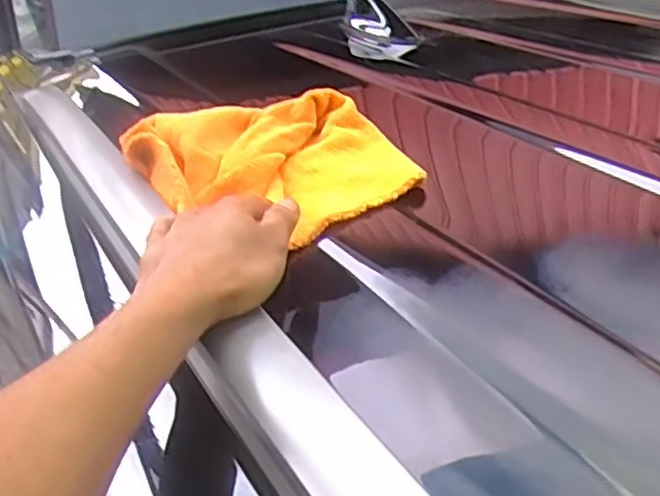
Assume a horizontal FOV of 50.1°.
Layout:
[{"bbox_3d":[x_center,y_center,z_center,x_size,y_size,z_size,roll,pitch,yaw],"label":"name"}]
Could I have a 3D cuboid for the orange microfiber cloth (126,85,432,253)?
[{"bbox_3d":[-0.053,-0.084,0.621,0.199,0.046,0.218,-20,35,-28],"label":"orange microfiber cloth"}]

